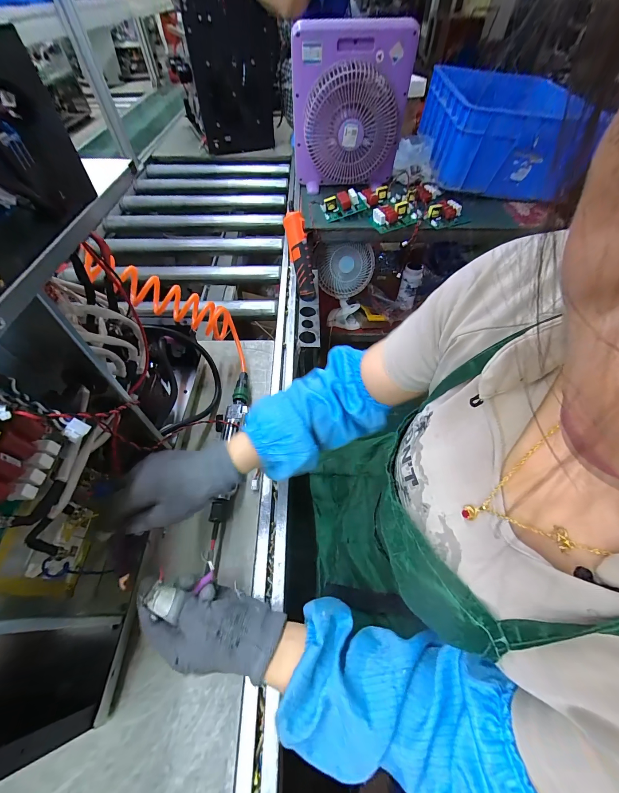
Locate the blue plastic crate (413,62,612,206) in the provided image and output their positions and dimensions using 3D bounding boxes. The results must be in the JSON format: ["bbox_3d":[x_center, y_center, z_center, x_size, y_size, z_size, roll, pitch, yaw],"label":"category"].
[{"bbox_3d":[0.619,-0.884,0.999,0.393,0.211,0.529,3,55,3],"label":"blue plastic crate"}]

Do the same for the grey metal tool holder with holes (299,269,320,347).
[{"bbox_3d":[0.000,-0.226,0.751,0.049,0.023,0.276,0,55,0],"label":"grey metal tool holder with holes"}]

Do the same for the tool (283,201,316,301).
[{"bbox_3d":[-0.021,-0.333,0.713,0.046,0.202,0.034,-22,33,-14],"label":"tool"}]

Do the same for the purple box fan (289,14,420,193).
[{"bbox_3d":[0.130,-0.811,0.874,0.351,0.353,0.103,-15,56,-11],"label":"purple box fan"}]

